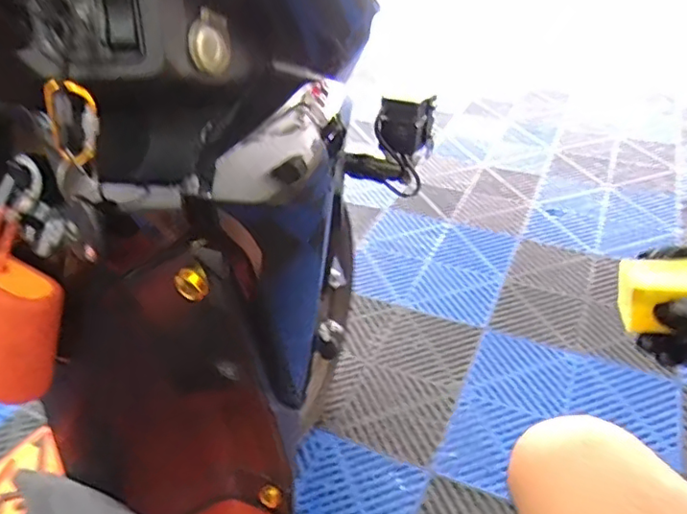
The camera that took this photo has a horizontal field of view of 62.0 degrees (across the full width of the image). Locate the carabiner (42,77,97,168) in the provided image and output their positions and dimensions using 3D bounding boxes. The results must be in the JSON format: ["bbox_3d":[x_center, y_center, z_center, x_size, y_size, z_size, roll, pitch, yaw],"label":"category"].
[{"bbox_3d":[-0.176,-0.087,0.371,0.032,0.055,0.004,5,30,-4],"label":"carabiner"}]

